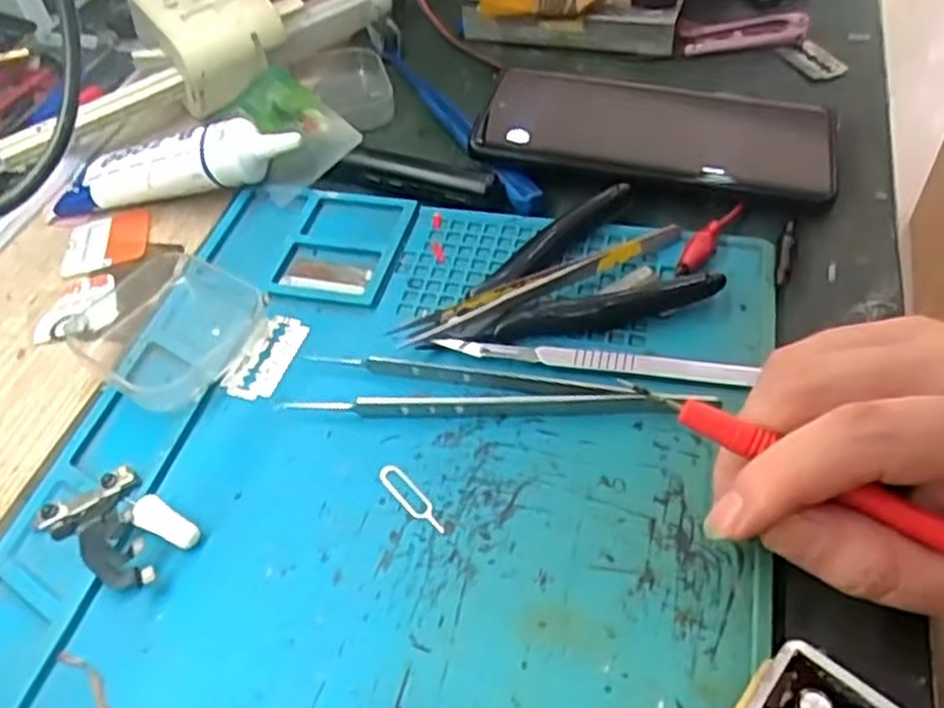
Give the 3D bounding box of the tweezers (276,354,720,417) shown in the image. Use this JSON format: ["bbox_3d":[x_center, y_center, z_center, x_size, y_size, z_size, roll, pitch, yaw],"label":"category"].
[{"bbox_3d":[0.008,0.015,0.292,0.150,0.010,0.026,5,49,9],"label":"tweezers"}]

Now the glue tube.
[{"bbox_3d":[-0.146,-0.091,0.386,0.131,0.026,0.028,-9,47,14],"label":"glue tube"}]

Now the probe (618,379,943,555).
[{"bbox_3d":[0.103,0.035,0.218,0.127,0.009,0.011,26,55,10],"label":"probe"}]

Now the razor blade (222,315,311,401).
[{"bbox_3d":[-0.082,0.000,0.319,0.021,0.004,0.041,13,53,12],"label":"razor blade"}]

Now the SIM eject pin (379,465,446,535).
[{"bbox_3d":[-0.020,0.048,0.270,0.008,0.004,0.033,-36,55,-24],"label":"SIM eject pin"}]

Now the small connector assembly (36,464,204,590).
[{"bbox_3d":[-0.119,0.057,0.268,0.053,0.008,0.031,26,55,25],"label":"small connector assembly"}]

